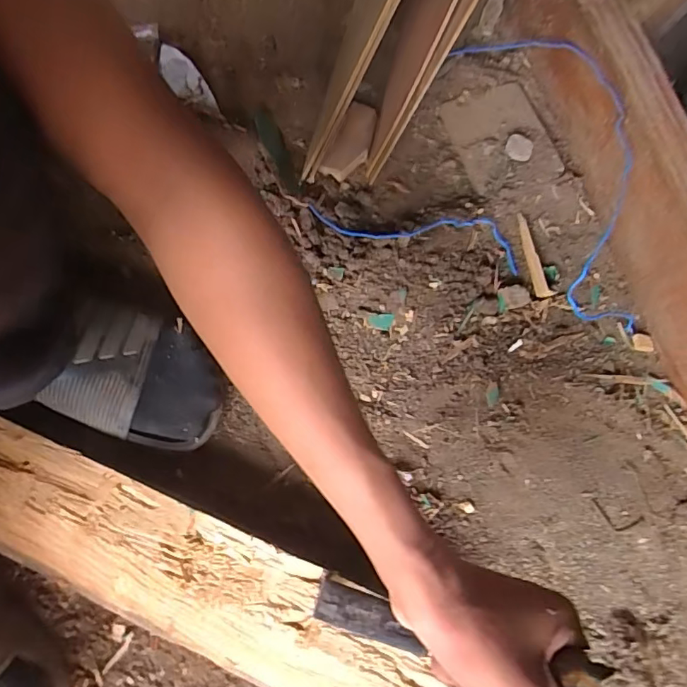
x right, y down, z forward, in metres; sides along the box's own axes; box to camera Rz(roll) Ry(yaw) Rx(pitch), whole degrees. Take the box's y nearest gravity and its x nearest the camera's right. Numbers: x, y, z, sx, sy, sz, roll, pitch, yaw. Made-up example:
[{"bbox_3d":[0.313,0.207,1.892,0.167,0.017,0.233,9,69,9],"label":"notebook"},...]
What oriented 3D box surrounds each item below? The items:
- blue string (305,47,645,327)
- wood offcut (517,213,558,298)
[{"bbox_3d":[0.153,-0.188,0.450,0.307,0.074,0.270,19,74,5],"label":"blue string"},{"bbox_3d":[0.175,-0.080,0.460,0.014,0.014,0.079,-10,73,-4],"label":"wood offcut"}]

